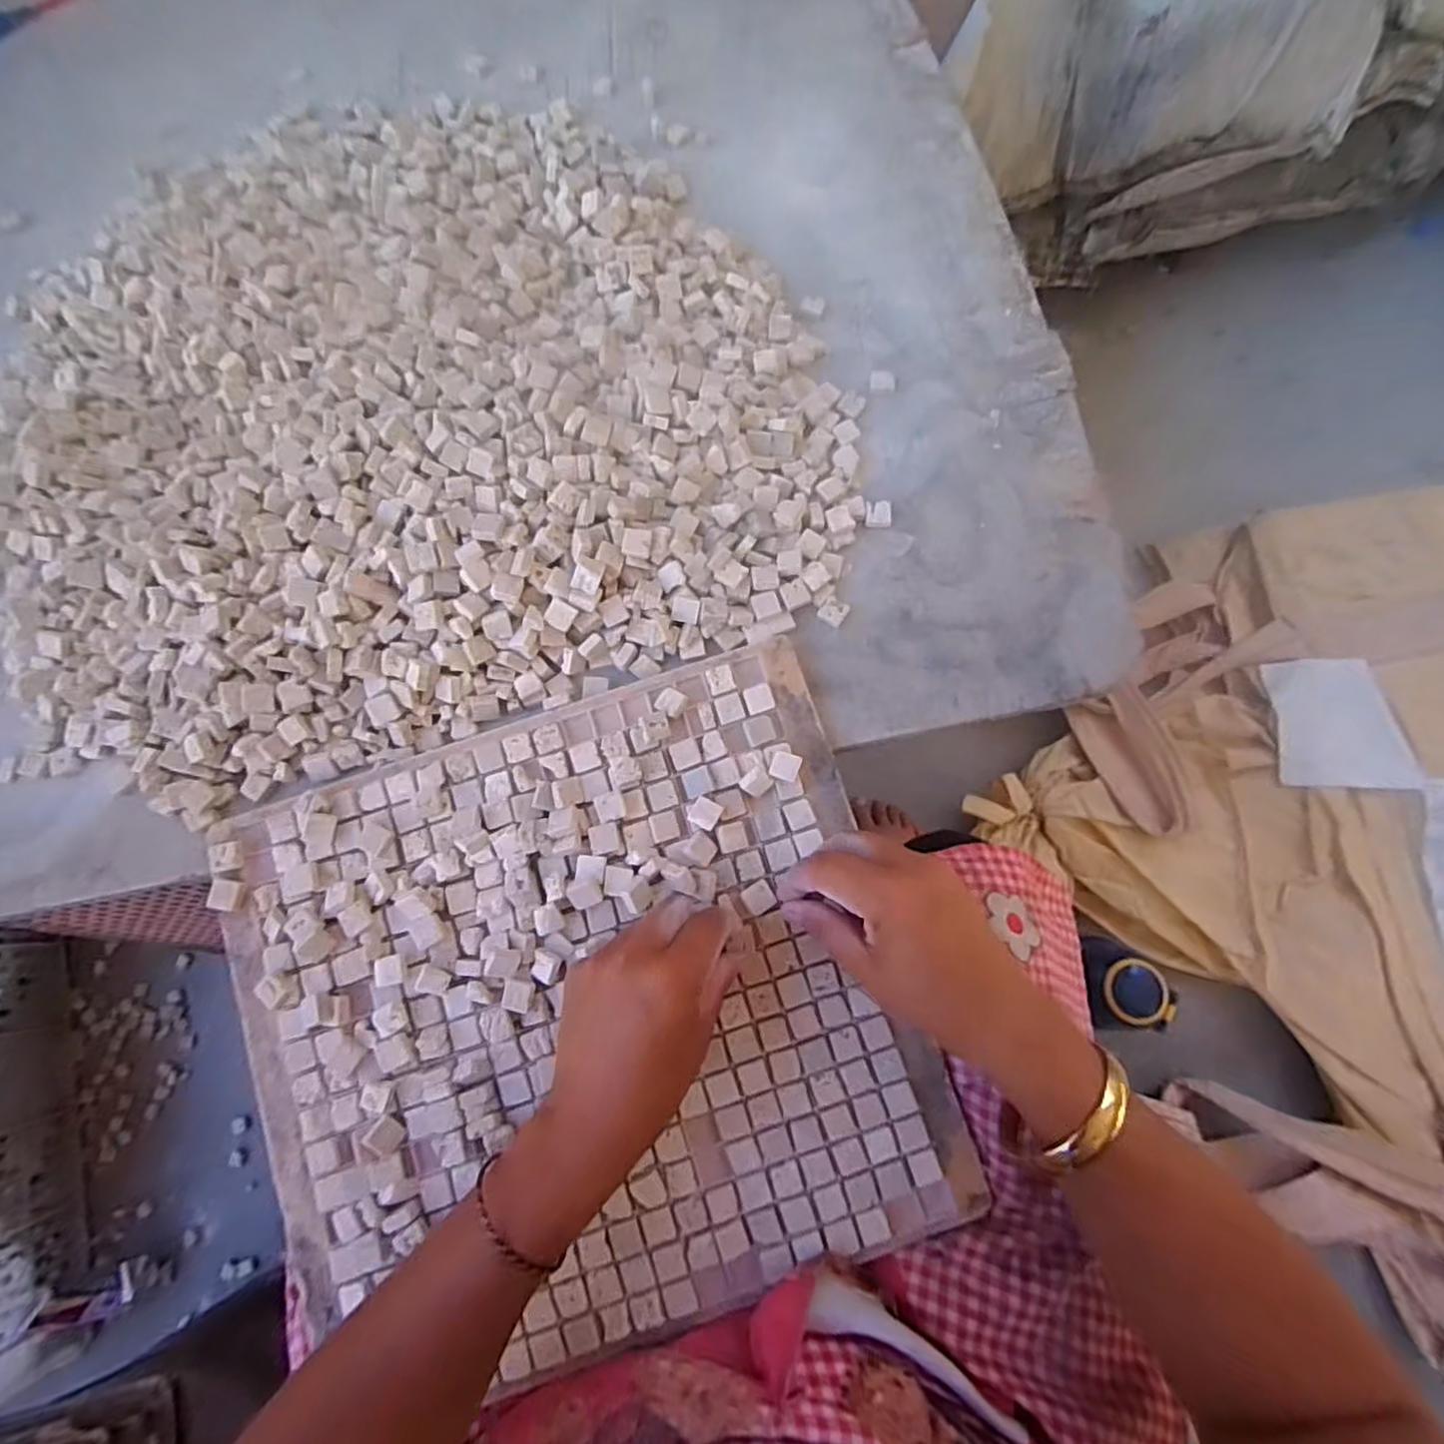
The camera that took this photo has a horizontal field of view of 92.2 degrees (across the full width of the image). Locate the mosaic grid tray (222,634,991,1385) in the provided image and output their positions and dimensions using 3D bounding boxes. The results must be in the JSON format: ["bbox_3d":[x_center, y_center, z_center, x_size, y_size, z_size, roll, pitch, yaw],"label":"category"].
[{"bbox_3d":[-0.075,0.148,0.373,0.340,0.035,0.312,-17,74,-4],"label":"mosaic grid tray"}]

